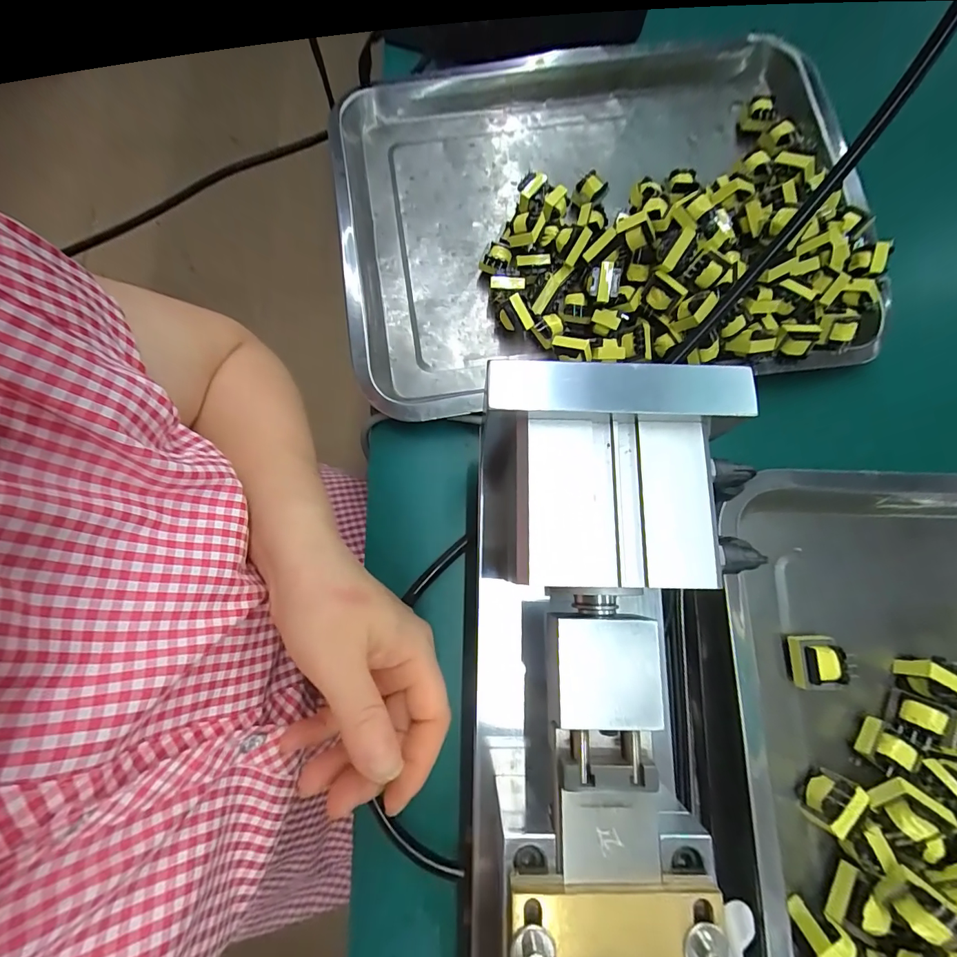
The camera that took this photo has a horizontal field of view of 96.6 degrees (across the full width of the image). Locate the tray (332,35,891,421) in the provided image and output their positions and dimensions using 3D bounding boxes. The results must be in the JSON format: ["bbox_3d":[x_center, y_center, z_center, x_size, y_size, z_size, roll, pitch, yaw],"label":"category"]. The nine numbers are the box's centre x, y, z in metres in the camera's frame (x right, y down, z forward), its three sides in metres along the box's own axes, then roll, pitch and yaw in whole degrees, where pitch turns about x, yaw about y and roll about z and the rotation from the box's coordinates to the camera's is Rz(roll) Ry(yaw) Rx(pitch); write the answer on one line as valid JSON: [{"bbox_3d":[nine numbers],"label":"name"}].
[{"bbox_3d":[0.086,-0.199,0.314,0.371,0.063,0.289,-9,72,2],"label":"tray"}]

